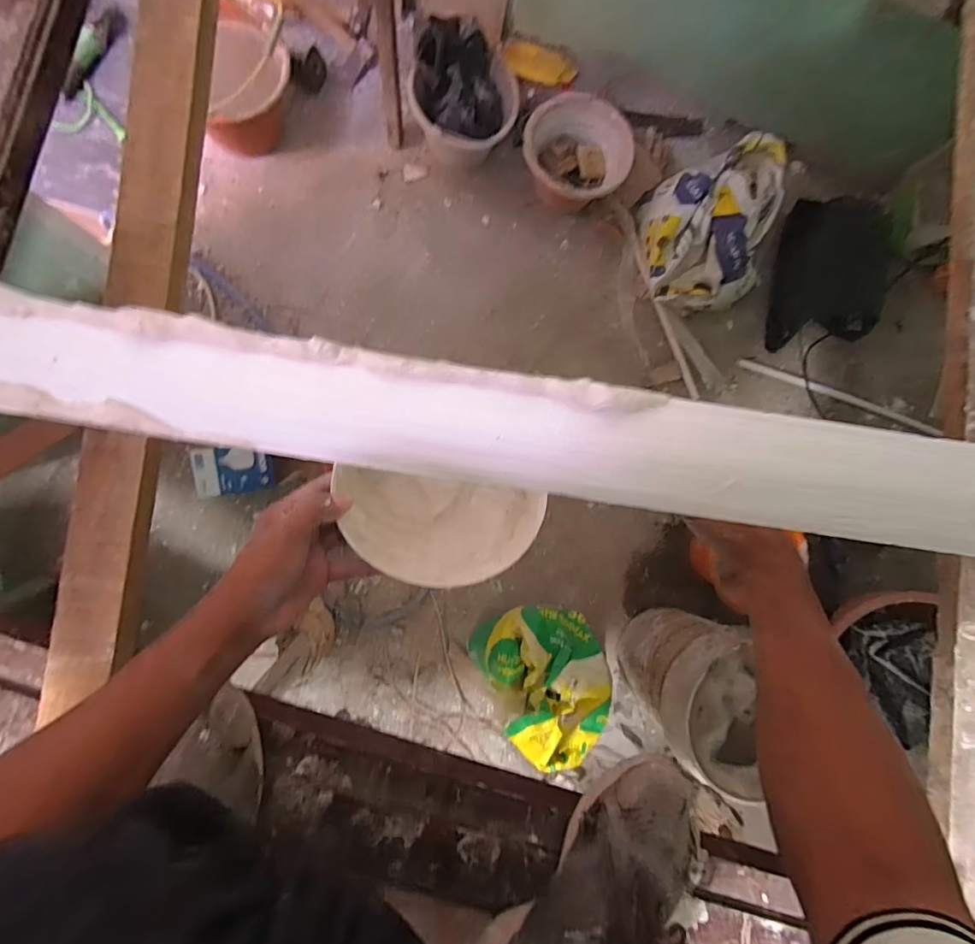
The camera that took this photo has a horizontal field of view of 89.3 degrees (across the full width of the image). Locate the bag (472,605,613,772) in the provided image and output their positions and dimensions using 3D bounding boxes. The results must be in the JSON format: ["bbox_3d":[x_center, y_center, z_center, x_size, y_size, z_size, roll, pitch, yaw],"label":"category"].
[{"bbox_3d":[0.126,0.434,1.106,0.255,0.296,0.276,-38,92,-6],"label":"bag"}]

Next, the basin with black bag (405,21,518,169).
[{"bbox_3d":[-0.049,-0.871,1.153,0.247,0.277,0.204,-24,91,-6],"label":"basin with black bag"}]

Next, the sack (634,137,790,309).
[{"bbox_3d":[0.524,-0.574,1.189,0.257,0.238,0.322,-3,88,-6],"label":"sack"}]

